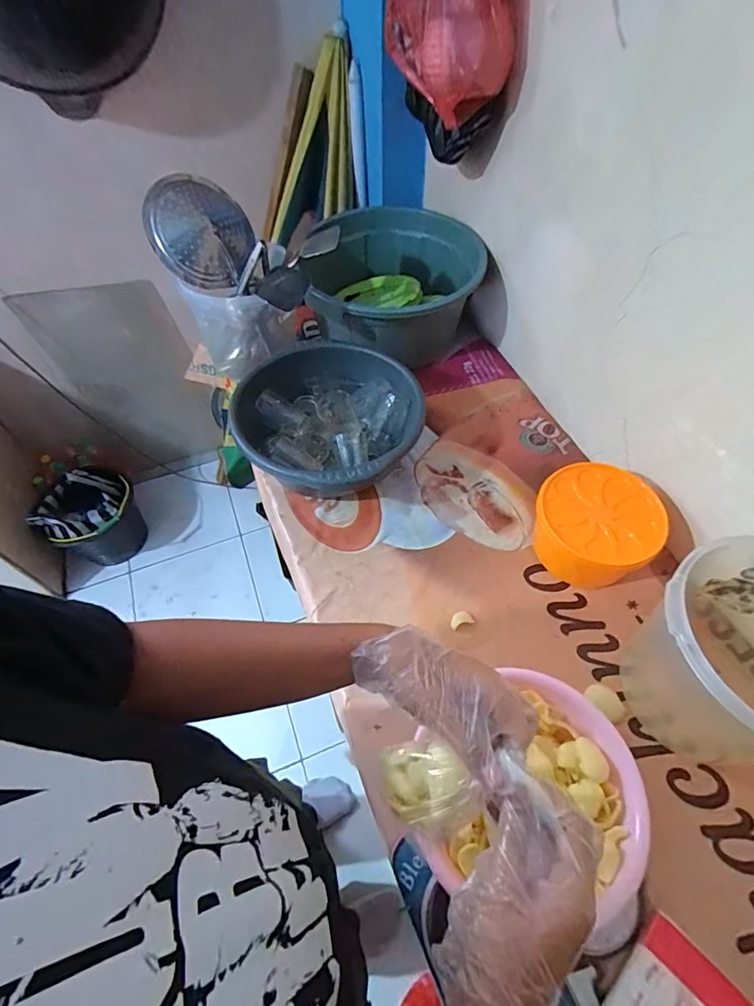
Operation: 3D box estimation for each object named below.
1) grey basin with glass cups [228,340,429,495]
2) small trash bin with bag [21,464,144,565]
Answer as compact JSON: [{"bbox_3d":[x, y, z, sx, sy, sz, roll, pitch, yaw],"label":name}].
[{"bbox_3d":[-0.095,-0.151,0.942,0.349,0.160,0.363,-1,55,1],"label":"grey basin with glass cups"},{"bbox_3d":[-0.977,0.055,1.645,0.236,0.319,0.283,33,62,22],"label":"small trash bin with bag"}]

